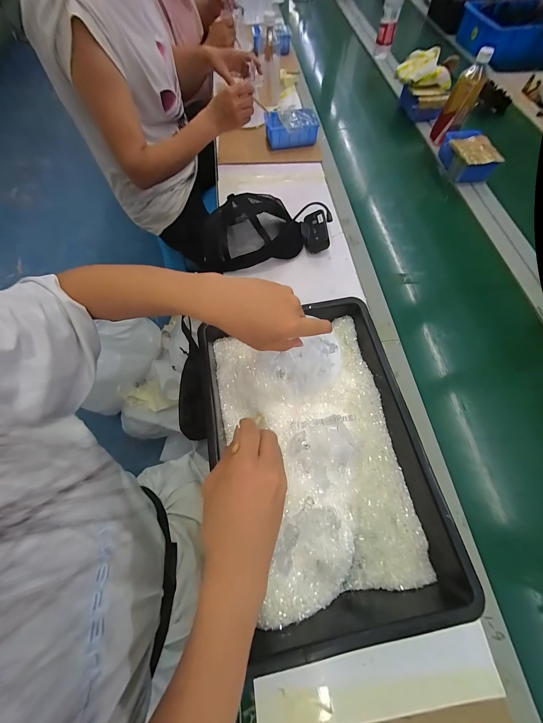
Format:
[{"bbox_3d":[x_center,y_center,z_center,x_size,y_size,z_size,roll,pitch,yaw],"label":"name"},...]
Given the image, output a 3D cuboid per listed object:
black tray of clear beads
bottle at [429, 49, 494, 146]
[{"bbox_3d":[0.062,0.118,0.374,0.285,0.078,0.404,-13,66,-4],"label":"black tray of clear beads"},{"bbox_3d":[0.498,-0.687,0.683,0.069,0.175,0.054,26,68,10],"label":"bottle"}]

